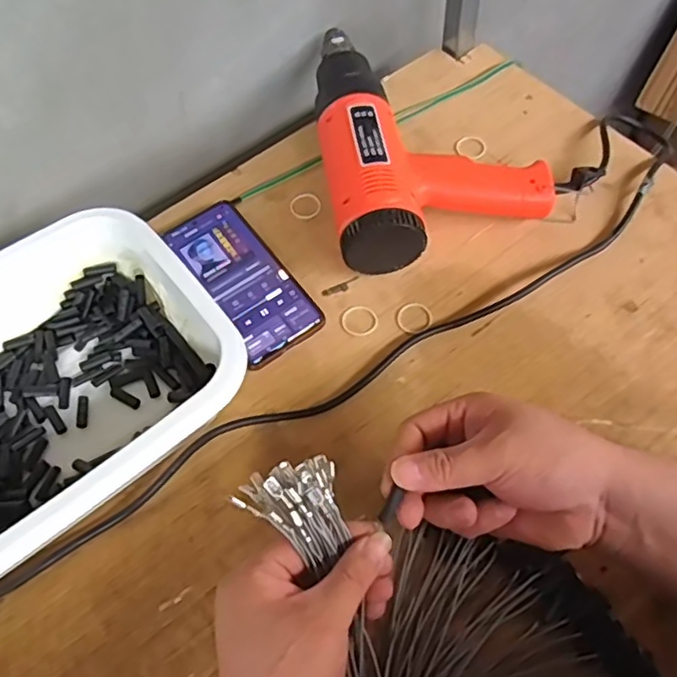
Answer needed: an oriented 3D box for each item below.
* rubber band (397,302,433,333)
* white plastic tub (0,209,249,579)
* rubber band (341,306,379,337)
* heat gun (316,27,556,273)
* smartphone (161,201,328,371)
[{"bbox_3d":[0.062,-0.018,0.511,0.029,0.004,0.028,-2,60,3],"label":"rubber band"},{"bbox_3d":[-0.228,0.047,0.455,0.288,0.086,0.218,-36,64,-16],"label":"white plastic tub"},{"bbox_3d":[0.018,-0.015,0.514,0.030,0.004,0.028,-2,60,3],"label":"rubber band"},{"bbox_3d":[0.069,-0.196,0.571,0.187,0.072,0.276,-12,60,-3],"label":"heat gun"},{"bbox_3d":[-0.082,-0.052,0.538,0.070,0.014,0.164,-32,63,-13],"label":"smartphone"}]

